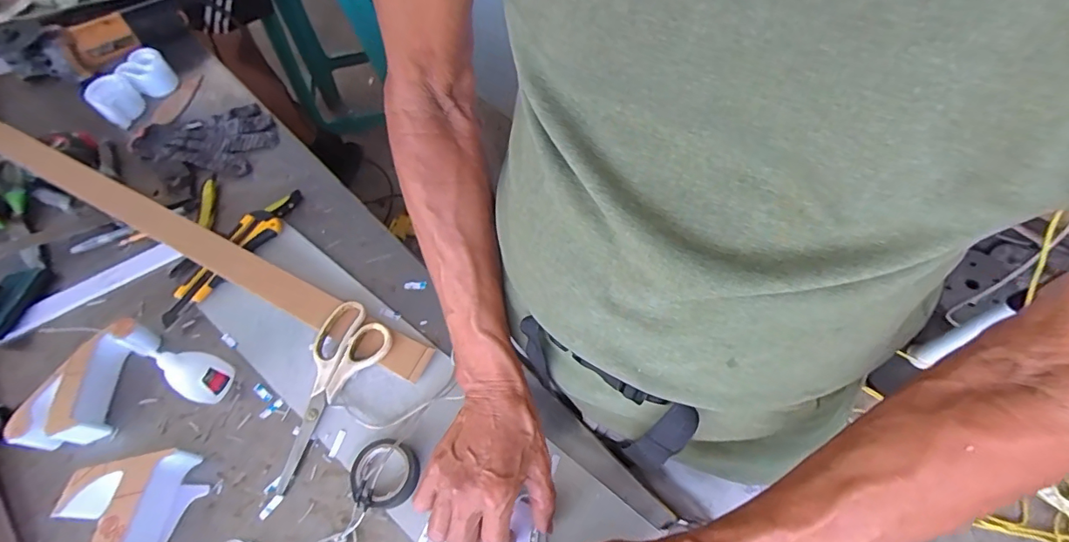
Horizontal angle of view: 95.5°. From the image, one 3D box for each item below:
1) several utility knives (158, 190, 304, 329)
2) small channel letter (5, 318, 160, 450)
[{"bbox_3d":[-0.359,-0.024,0.587,0.044,0.024,0.213,21,62,16],"label":"several utility knives"},{"bbox_3d":[-0.463,0.117,0.505,0.061,0.046,0.131,6,59,8],"label":"small channel letter"}]

